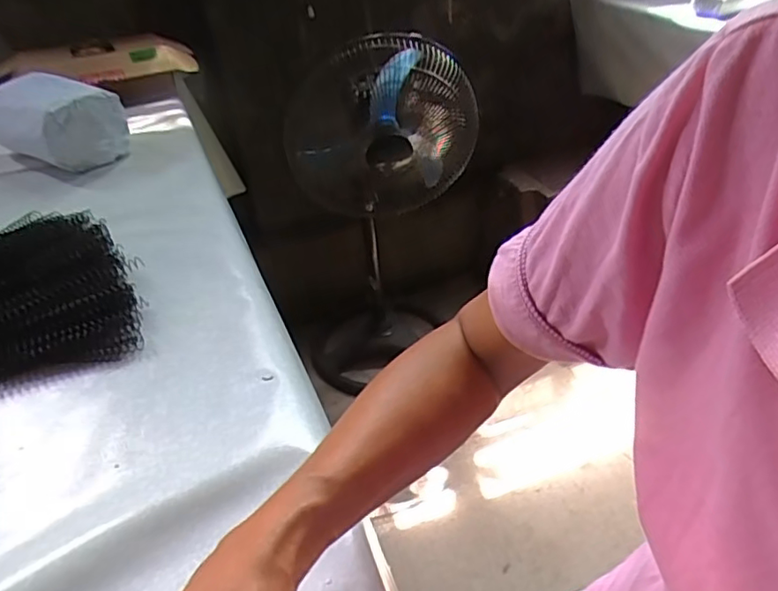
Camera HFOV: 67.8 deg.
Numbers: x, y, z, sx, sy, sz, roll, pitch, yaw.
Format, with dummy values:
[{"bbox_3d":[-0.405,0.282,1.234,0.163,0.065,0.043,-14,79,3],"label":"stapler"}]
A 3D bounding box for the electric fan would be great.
[{"bbox_3d":[-0.002,-0.193,1.467,0.431,0.885,0.308,1,36,8],"label":"electric fan"}]

